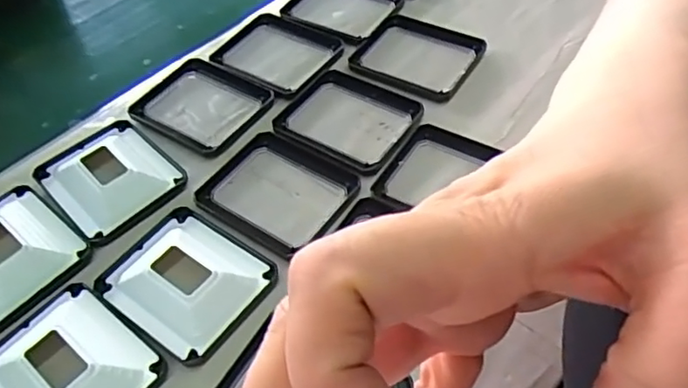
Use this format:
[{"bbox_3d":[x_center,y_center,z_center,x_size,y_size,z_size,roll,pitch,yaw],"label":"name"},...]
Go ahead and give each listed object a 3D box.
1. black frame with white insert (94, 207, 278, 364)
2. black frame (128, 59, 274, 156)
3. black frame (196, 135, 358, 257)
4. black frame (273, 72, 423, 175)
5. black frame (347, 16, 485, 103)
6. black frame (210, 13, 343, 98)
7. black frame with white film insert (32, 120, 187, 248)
[{"bbox_3d":[-0.086,0.043,0.321,0.082,0.013,0.068,29,58,28],"label":"black frame with white insert"},{"bbox_3d":[-0.097,-0.061,0.408,0.084,0.011,0.066,24,55,25],"label":"black frame"},{"bbox_3d":[-0.039,-0.003,0.357,0.085,0.006,0.068,25,56,26],"label":"black frame"},{"bbox_3d":[0.003,-0.050,0.393,0.085,0.007,0.073,26,56,26],"label":"black frame"},{"bbox_3d":[0.050,-0.100,0.428,0.085,0.006,0.070,22,55,24],"label":"black frame"},{"bbox_3d":[-0.049,-0.105,0.440,0.087,0.012,0.071,30,58,28],"label":"black frame"},{"bbox_3d":[-0.144,-0.013,0.371,0.069,0.015,0.083,-37,55,-24],"label":"black frame with white film insert"}]

